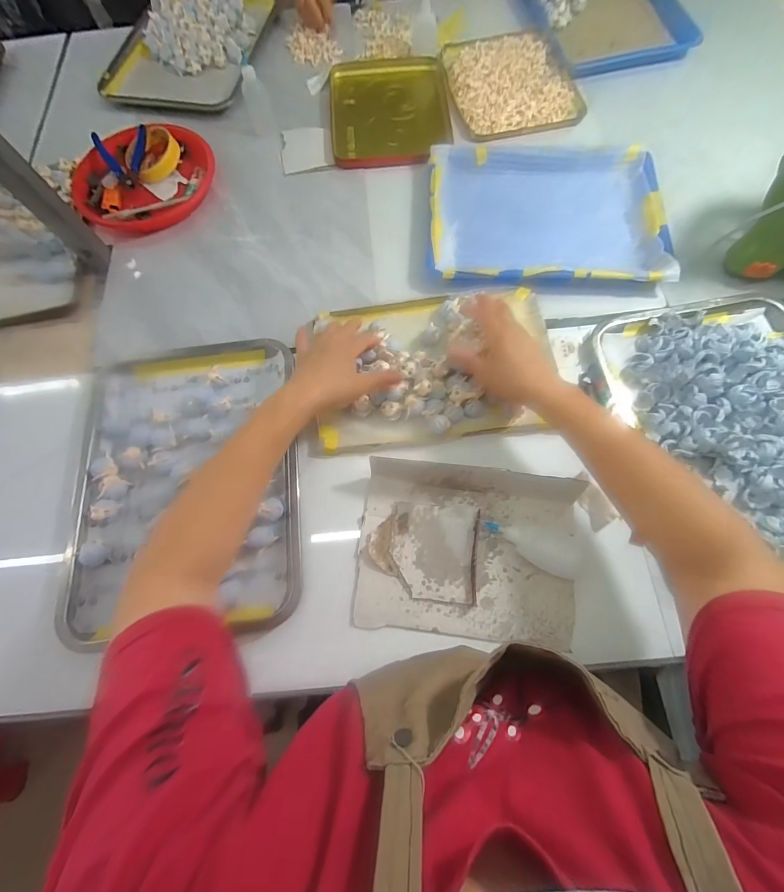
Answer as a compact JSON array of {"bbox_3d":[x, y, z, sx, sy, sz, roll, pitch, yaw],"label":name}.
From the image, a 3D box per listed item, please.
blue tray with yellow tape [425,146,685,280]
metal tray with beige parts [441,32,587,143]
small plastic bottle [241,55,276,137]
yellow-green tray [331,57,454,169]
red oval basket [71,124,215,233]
[{"bbox_3d":[0.219,-0.344,0.547,0.321,0.027,0.262,4,72,4],"label":"blue tray with yellow tape"},{"bbox_3d":[0.206,-0.643,0.662,0.204,0.016,0.263,-7,72,0],"label":"metal tray with beige parts"},{"bbox_3d":[-0.217,-0.554,0.609,0.039,0.081,0.040,-20,72,-4],"label":"small plastic bottle"},{"bbox_3d":[-0.003,-0.592,0.662,0.200,0.019,0.264,-4,72,1],"label":"yellow-green tray"},{"bbox_3d":[-0.404,-0.428,0.598,0.213,0.033,0.200,15,73,7],"label":"red oval basket"}]

